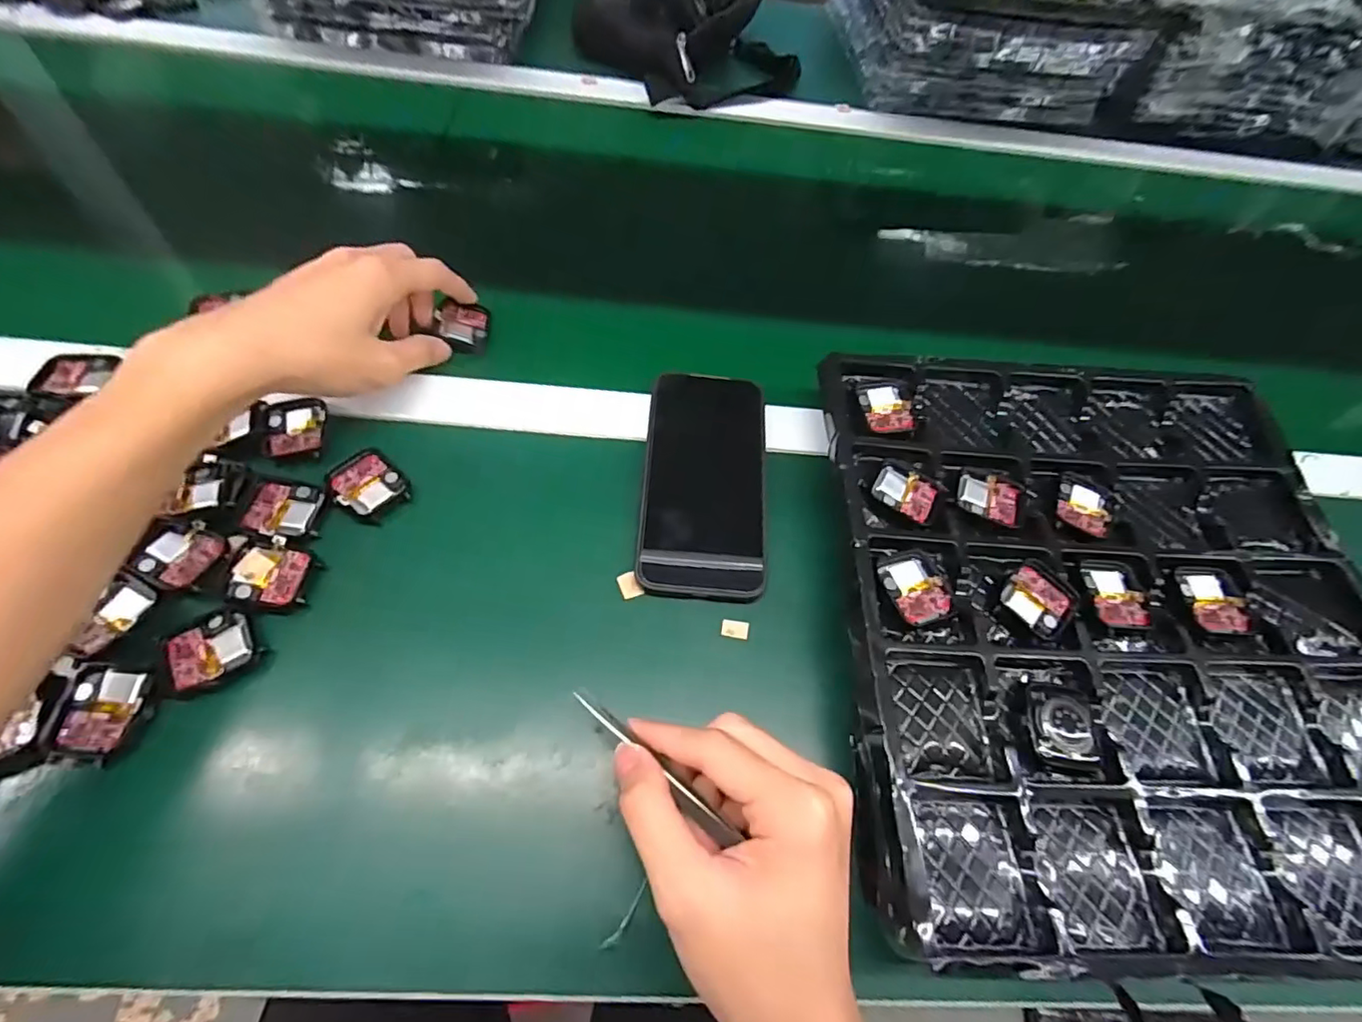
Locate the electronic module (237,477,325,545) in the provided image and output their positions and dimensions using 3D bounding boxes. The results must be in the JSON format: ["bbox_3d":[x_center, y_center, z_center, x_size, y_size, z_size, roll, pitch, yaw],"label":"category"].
[{"bbox_3d":[-0.233,0.000,0.345,0.041,0.007,0.040,5,63,-1],"label":"electronic module"}]

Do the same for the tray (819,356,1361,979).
[{"bbox_3d":[0.248,0.049,0.337,0.315,0.036,0.342,3,63,-2],"label":"tray"}]

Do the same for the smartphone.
[{"bbox_3d":[0.016,-0.022,0.381,0.077,0.010,0.160,4,63,-1],"label":"smartphone"}]

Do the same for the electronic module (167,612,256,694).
[{"bbox_3d":[-0.242,0.071,0.303,0.038,0.005,0.035,-34,70,-18],"label":"electronic module"}]

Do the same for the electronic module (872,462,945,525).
[{"bbox_3d":[0.139,-0.013,0.358,0.040,0.004,0.037,29,65,11],"label":"electronic module"}]

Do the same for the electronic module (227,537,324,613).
[{"bbox_3d":[-0.226,0.036,0.327,0.041,0.009,0.038,10,63,2],"label":"electronic module"}]

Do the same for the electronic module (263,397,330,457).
[{"bbox_3d":[-0.244,-0.053,0.374,0.035,0.007,0.044,-6,64,-6],"label":"electronic module"}]

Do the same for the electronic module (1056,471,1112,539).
[{"bbox_3d":[0.257,-0.005,0.378,0.033,0.011,0.047,24,64,9],"label":"electronic module"}]

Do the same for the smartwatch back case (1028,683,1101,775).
[{"bbox_3d":[0.195,0.109,0.299,0.036,0.011,0.040,12,63,3],"label":"smartwatch back case"}]

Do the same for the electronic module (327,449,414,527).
[{"bbox_3d":[-0.190,-0.017,0.358,0.042,0.007,0.037,38,67,15],"label":"electronic module"}]

